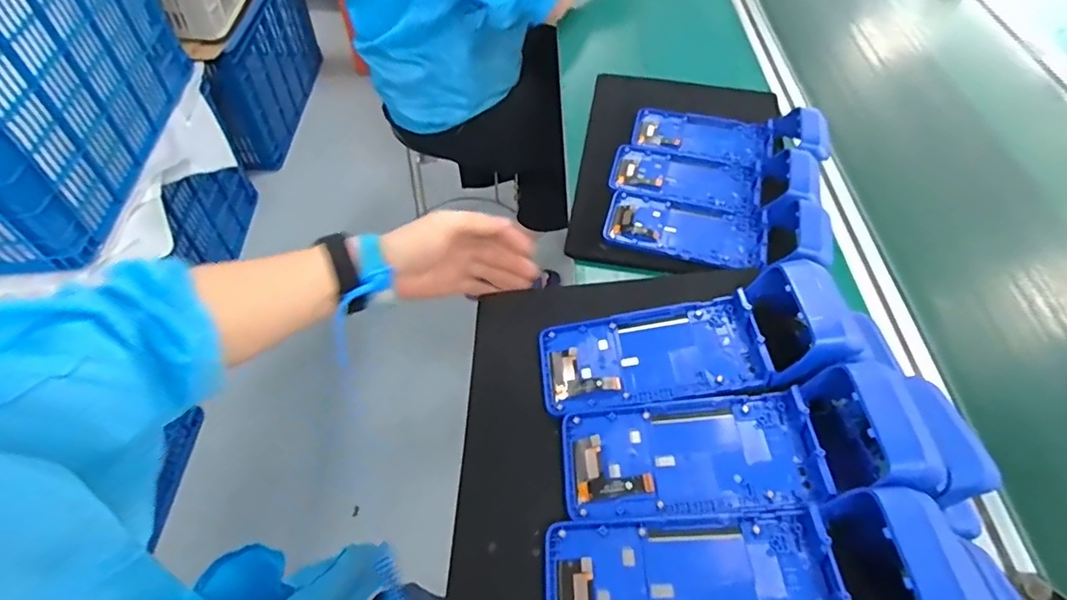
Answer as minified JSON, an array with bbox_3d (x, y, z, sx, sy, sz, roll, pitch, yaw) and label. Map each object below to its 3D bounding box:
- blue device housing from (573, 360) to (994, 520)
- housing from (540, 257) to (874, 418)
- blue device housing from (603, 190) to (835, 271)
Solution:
[{"bbox_3d":[0.149,0.102,0.378,0.252,0.070,0.084,-10,53,9],"label":"blue device housing"},{"bbox_3d":[0.123,0.042,0.438,0.227,0.074,0.090,-14,53,11],"label":"housing"},{"bbox_3d":[0.192,-0.082,0.589,0.220,0.051,0.084,15,55,9],"label":"blue device housing"}]

